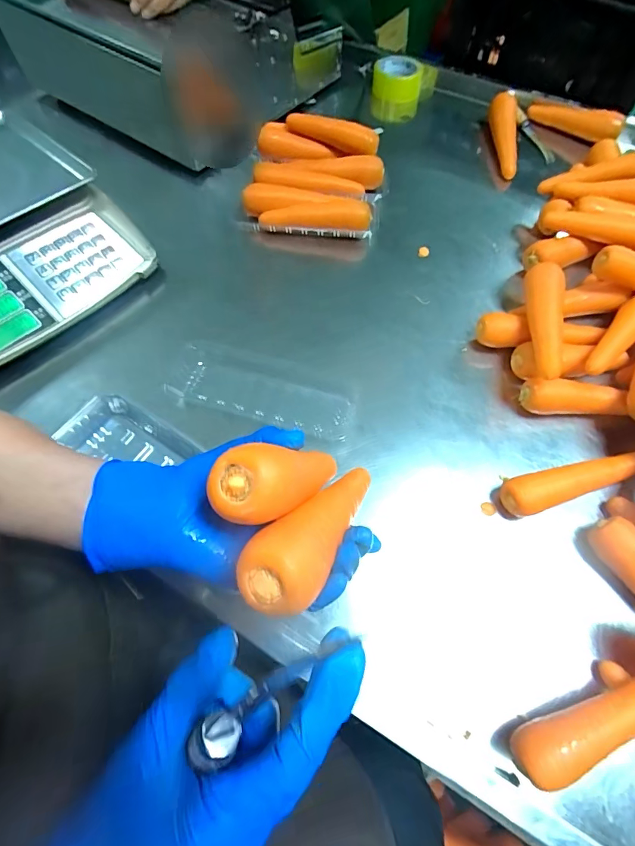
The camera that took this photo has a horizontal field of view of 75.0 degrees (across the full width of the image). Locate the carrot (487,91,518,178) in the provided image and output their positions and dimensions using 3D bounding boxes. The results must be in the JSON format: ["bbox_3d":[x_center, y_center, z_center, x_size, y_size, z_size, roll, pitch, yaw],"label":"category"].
[{"bbox_3d":[0.343,-0.532,0.757,0.043,0.034,0.184,2,74,2],"label":"carrot"}]

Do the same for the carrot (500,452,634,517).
[{"bbox_3d":[0.296,0.064,0.460,0.188,0.031,0.038,-12,63,-7],"label":"carrot"}]

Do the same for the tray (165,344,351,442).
[{"bbox_3d":[-0.067,-0.043,0.534,0.228,0.016,0.089,14,63,6],"label":"tray"}]

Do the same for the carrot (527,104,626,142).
[{"bbox_3d":[0.488,-0.577,0.782,0.173,0.037,0.040,35,67,16],"label":"carrot"}]

